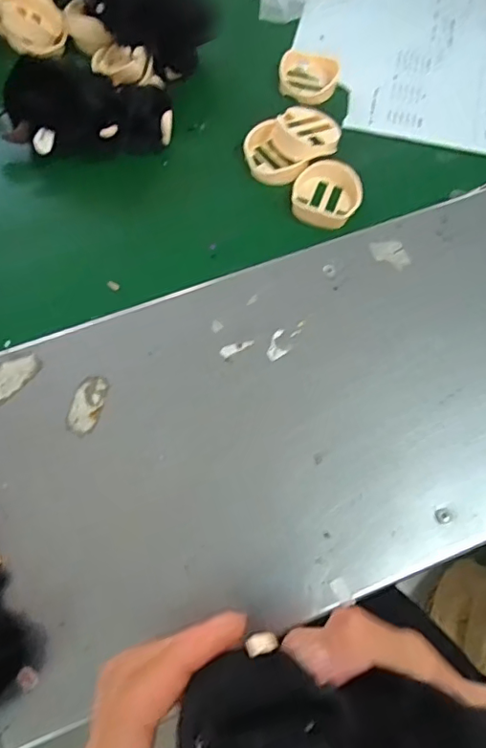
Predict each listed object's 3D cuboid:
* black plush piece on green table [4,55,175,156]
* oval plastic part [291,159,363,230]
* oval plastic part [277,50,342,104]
[{"bbox_3d":[-0.132,-0.225,0.444,0.141,0.053,0.073,-3,68,-2],"label":"black plush piece on green table"},{"bbox_3d":[0.071,-0.153,0.453,0.056,0.022,0.053,17,69,6],"label":"oval plastic part"},{"bbox_3d":[0.062,-0.283,0.506,0.054,0.016,0.050,14,68,5],"label":"oval plastic part"}]

